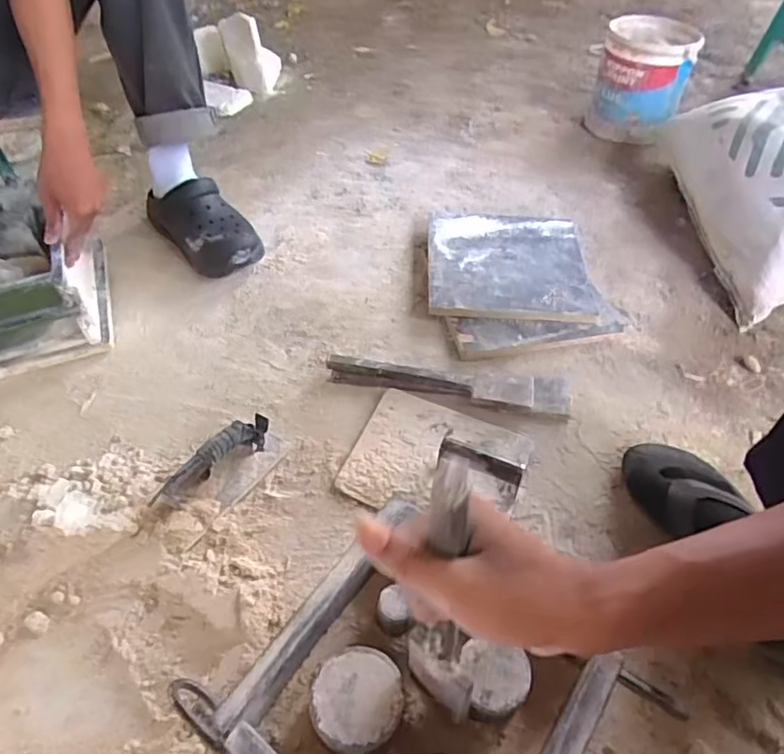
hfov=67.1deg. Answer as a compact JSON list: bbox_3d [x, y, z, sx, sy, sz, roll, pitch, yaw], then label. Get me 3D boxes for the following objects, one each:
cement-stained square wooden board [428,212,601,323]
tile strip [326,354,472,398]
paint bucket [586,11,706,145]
[{"bbox_3d":[0.185,-0.187,0.943,0.249,0.019,0.248,5,50,-1],"label":"cement-stained square wooden board"},{"bbox_3d":[0.008,0.002,0.799,0.194,0.024,0.027,10,52,7],"label":"tile strip"},{"bbox_3d":[0.504,-0.599,1.202,0.173,0.184,0.178,1,51,-1],"label":"paint bucket"}]

